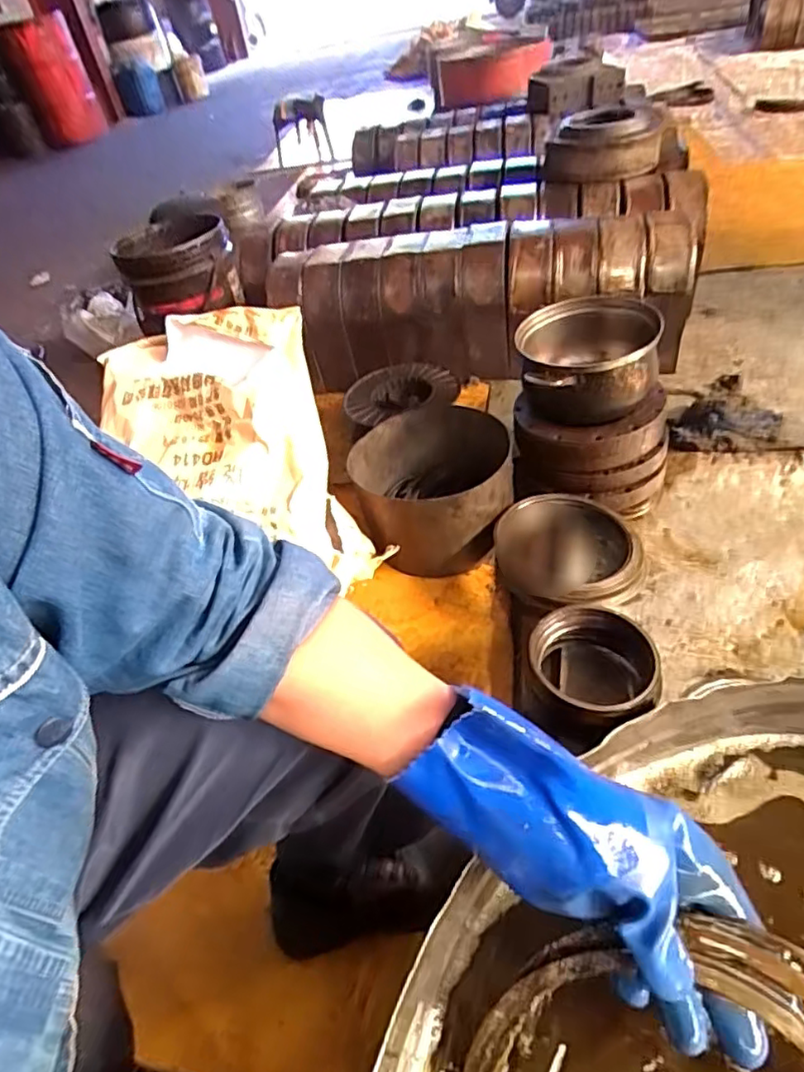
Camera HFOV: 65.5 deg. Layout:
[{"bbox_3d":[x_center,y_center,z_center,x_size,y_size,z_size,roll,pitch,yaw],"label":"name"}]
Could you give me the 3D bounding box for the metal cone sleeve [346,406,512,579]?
[{"bbox_3d":[0.050,-0.087,1.071,0.261,0.156,0.268,-5,44,7],"label":"metal cone sleeve"}]

